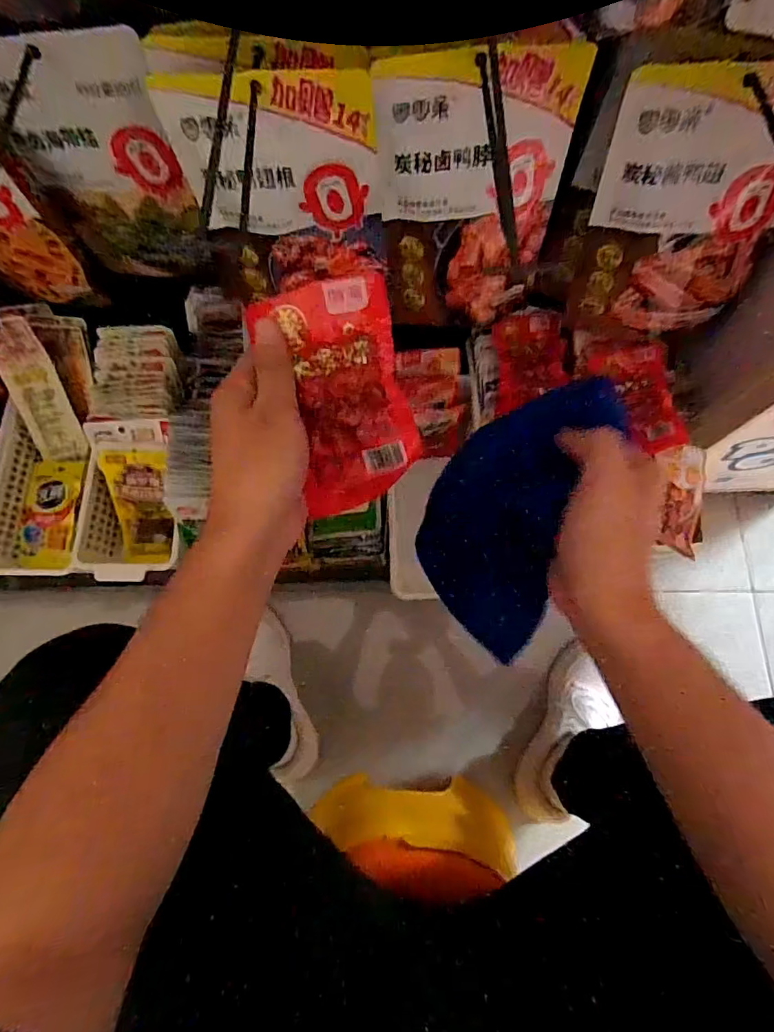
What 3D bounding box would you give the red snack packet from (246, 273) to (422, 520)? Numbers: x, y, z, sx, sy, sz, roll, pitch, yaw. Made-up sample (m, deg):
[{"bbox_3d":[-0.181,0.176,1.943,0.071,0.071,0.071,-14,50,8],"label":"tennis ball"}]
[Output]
[{"bbox_3d":[-0.027,-0.071,0.296,0.078,0.016,0.133,-12,104,8],"label":"red snack packet"}]

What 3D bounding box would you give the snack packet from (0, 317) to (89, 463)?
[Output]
[{"bbox_3d":[-0.454,-0.156,0.624,0.065,0.182,0.016,-11,32,-2],"label":"snack packet"}]

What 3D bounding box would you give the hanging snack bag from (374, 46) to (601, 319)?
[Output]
[{"bbox_3d":[0.080,-0.297,0.465,0.165,0.227,0.035,-5,56,1],"label":"hanging snack bag"}]

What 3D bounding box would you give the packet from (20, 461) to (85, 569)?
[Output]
[{"bbox_3d":[-0.439,-0.005,0.638,0.076,0.030,0.144,0,75,1],"label":"packet"}]

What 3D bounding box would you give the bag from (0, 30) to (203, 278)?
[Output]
[{"bbox_3d":[-0.269,-0.330,0.473,0.171,0.226,0.029,8,75,3],"label":"bag"}]

